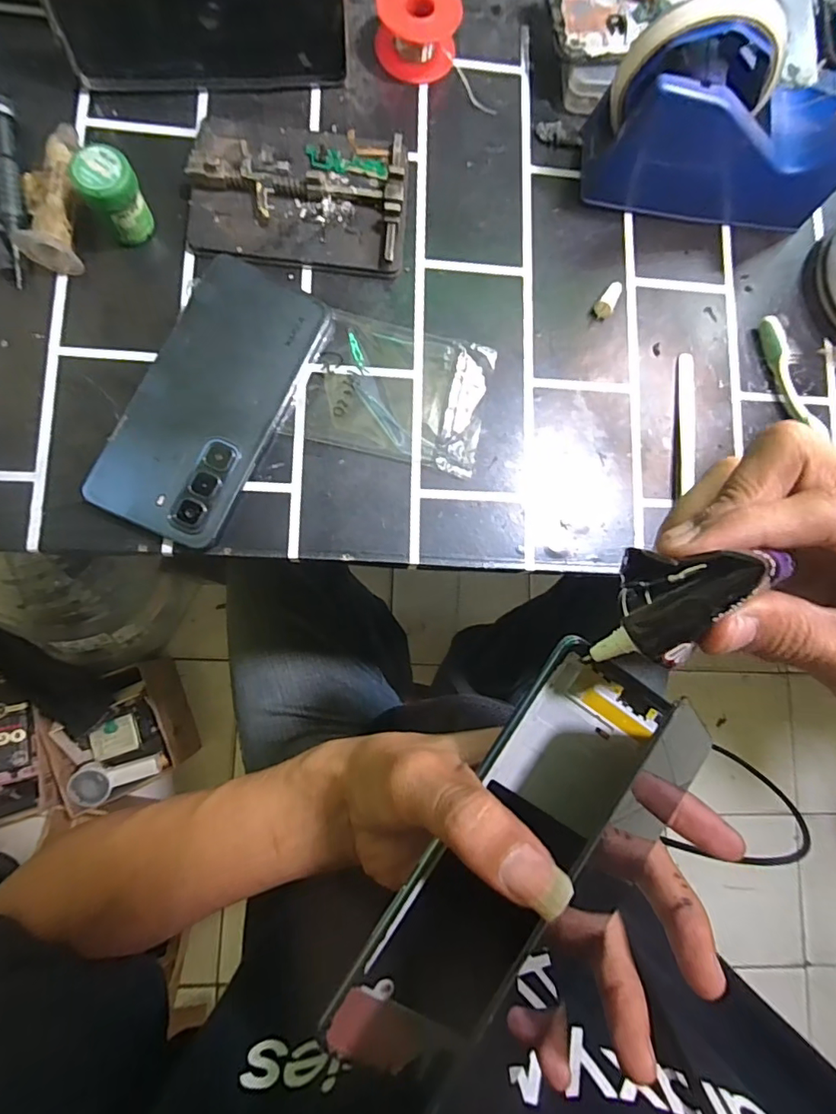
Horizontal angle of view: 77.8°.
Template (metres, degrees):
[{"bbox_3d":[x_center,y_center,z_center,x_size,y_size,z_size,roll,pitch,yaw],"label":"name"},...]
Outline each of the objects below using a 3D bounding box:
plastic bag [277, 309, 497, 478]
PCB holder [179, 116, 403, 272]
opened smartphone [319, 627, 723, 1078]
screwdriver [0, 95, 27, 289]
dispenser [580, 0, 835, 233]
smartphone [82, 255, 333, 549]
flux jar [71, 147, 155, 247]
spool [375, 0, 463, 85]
[{"bbox_3d":[-0.014,-0.102,0.316,0.111,0.005,0.083,13,82,-4],"label":"plastic bag"},{"bbox_3d":[-0.072,-0.226,0.318,0.129,0.018,0.092,3,83,-6],"label":"PCB holder"},{"bbox_3d":[0.039,0.109,0.192,0.070,0.014,0.163,35,84,-9],"label":"opened smartphone"},{"bbox_3d":[-0.236,-0.213,0.298,0.013,0.013,0.111,-9,84,-7],"label":"screwdriver"},{"bbox_3d":[0.189,-0.260,0.308,0.158,0.097,0.058,1,83,-6],"label":"dispenser"},{"bbox_3d":[-0.117,-0.091,0.299,0.075,0.013,0.164,25,81,-3],"label":"smartphone"},{"bbox_3d":[-0.171,-0.203,0.295,0.029,0.041,0.028,1,83,-6],"label":"flux jar"},{"bbox_3d":[0.000,-0.344,0.337,0.052,0.030,0.052,1,83,-6],"label":"spool"}]

